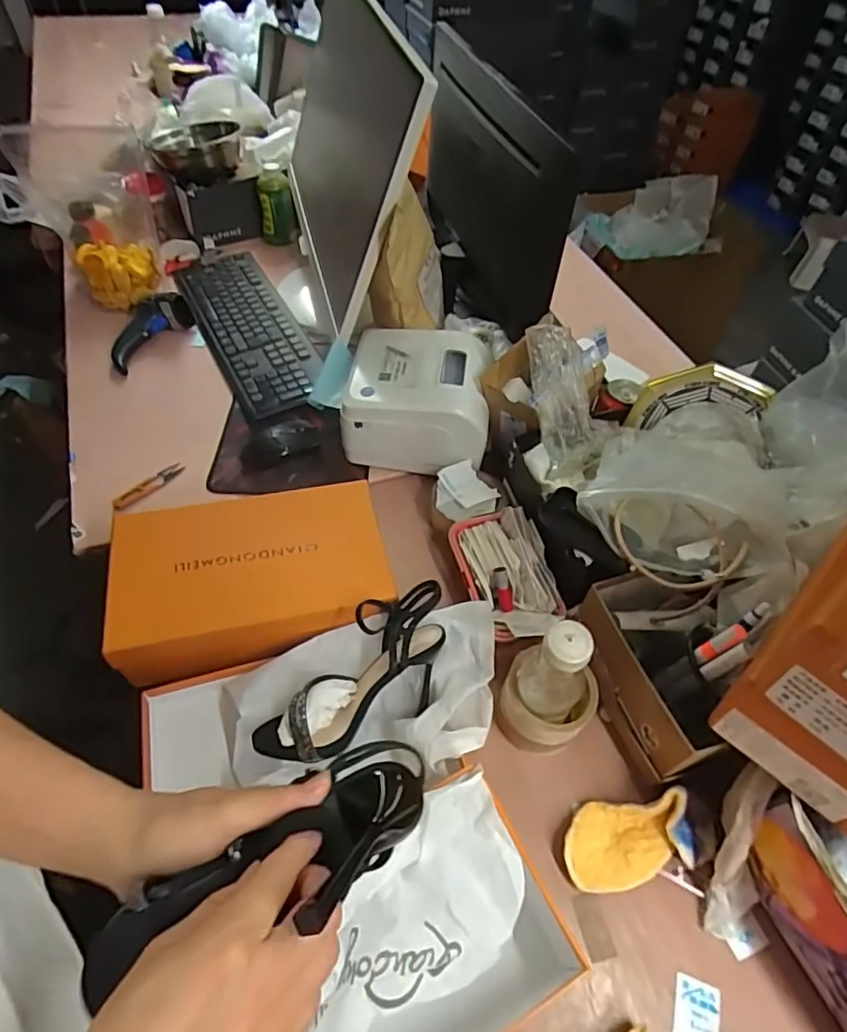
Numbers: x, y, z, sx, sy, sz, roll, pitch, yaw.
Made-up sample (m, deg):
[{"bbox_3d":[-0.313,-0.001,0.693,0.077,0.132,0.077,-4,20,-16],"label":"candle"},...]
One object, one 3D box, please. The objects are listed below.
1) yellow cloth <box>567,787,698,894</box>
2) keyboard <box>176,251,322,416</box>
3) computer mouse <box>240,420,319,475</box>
[{"bbox_3d":[0.190,0.302,0.540,0.115,0.045,0.069,-3,53,-6],"label":"yellow cloth"},{"bbox_3d":[-0.289,-0.318,0.962,0.145,0.026,0.396,-22,57,-19],"label":"keyboard"},{"bbox_3d":[-0.204,-0.105,0.828,0.114,0.031,0.058,-24,57,-20],"label":"computer mouse"}]

